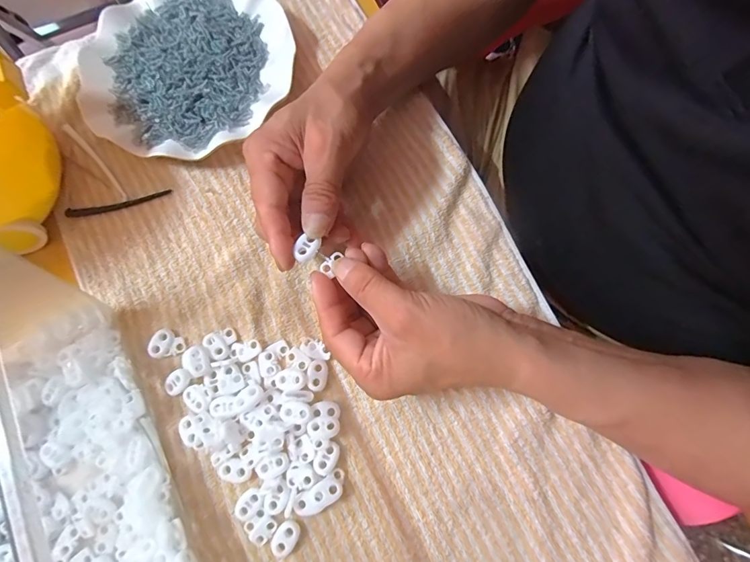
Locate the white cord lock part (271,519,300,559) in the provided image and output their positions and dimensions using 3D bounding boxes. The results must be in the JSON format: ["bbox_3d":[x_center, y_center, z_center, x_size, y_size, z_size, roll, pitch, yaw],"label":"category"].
[{"bbox_3d":[-0.060,0.172,0.269,0.015,0.005,0.023,28,78,9],"label":"white cord lock part"}]

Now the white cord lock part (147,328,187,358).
[{"bbox_3d":[-0.158,0.046,0.304,0.026,0.006,0.021,-12,75,-1],"label":"white cord lock part"}]

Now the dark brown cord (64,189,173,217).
[{"bbox_3d":[-0.214,-0.064,0.335,0.086,0.004,0.010,-14,75,-2],"label":"dark brown cord"}]

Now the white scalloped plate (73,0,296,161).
[{"bbox_3d":[-0.168,-0.190,0.358,0.178,0.023,0.175,-1,75,2],"label":"white scalloped plate"}]

